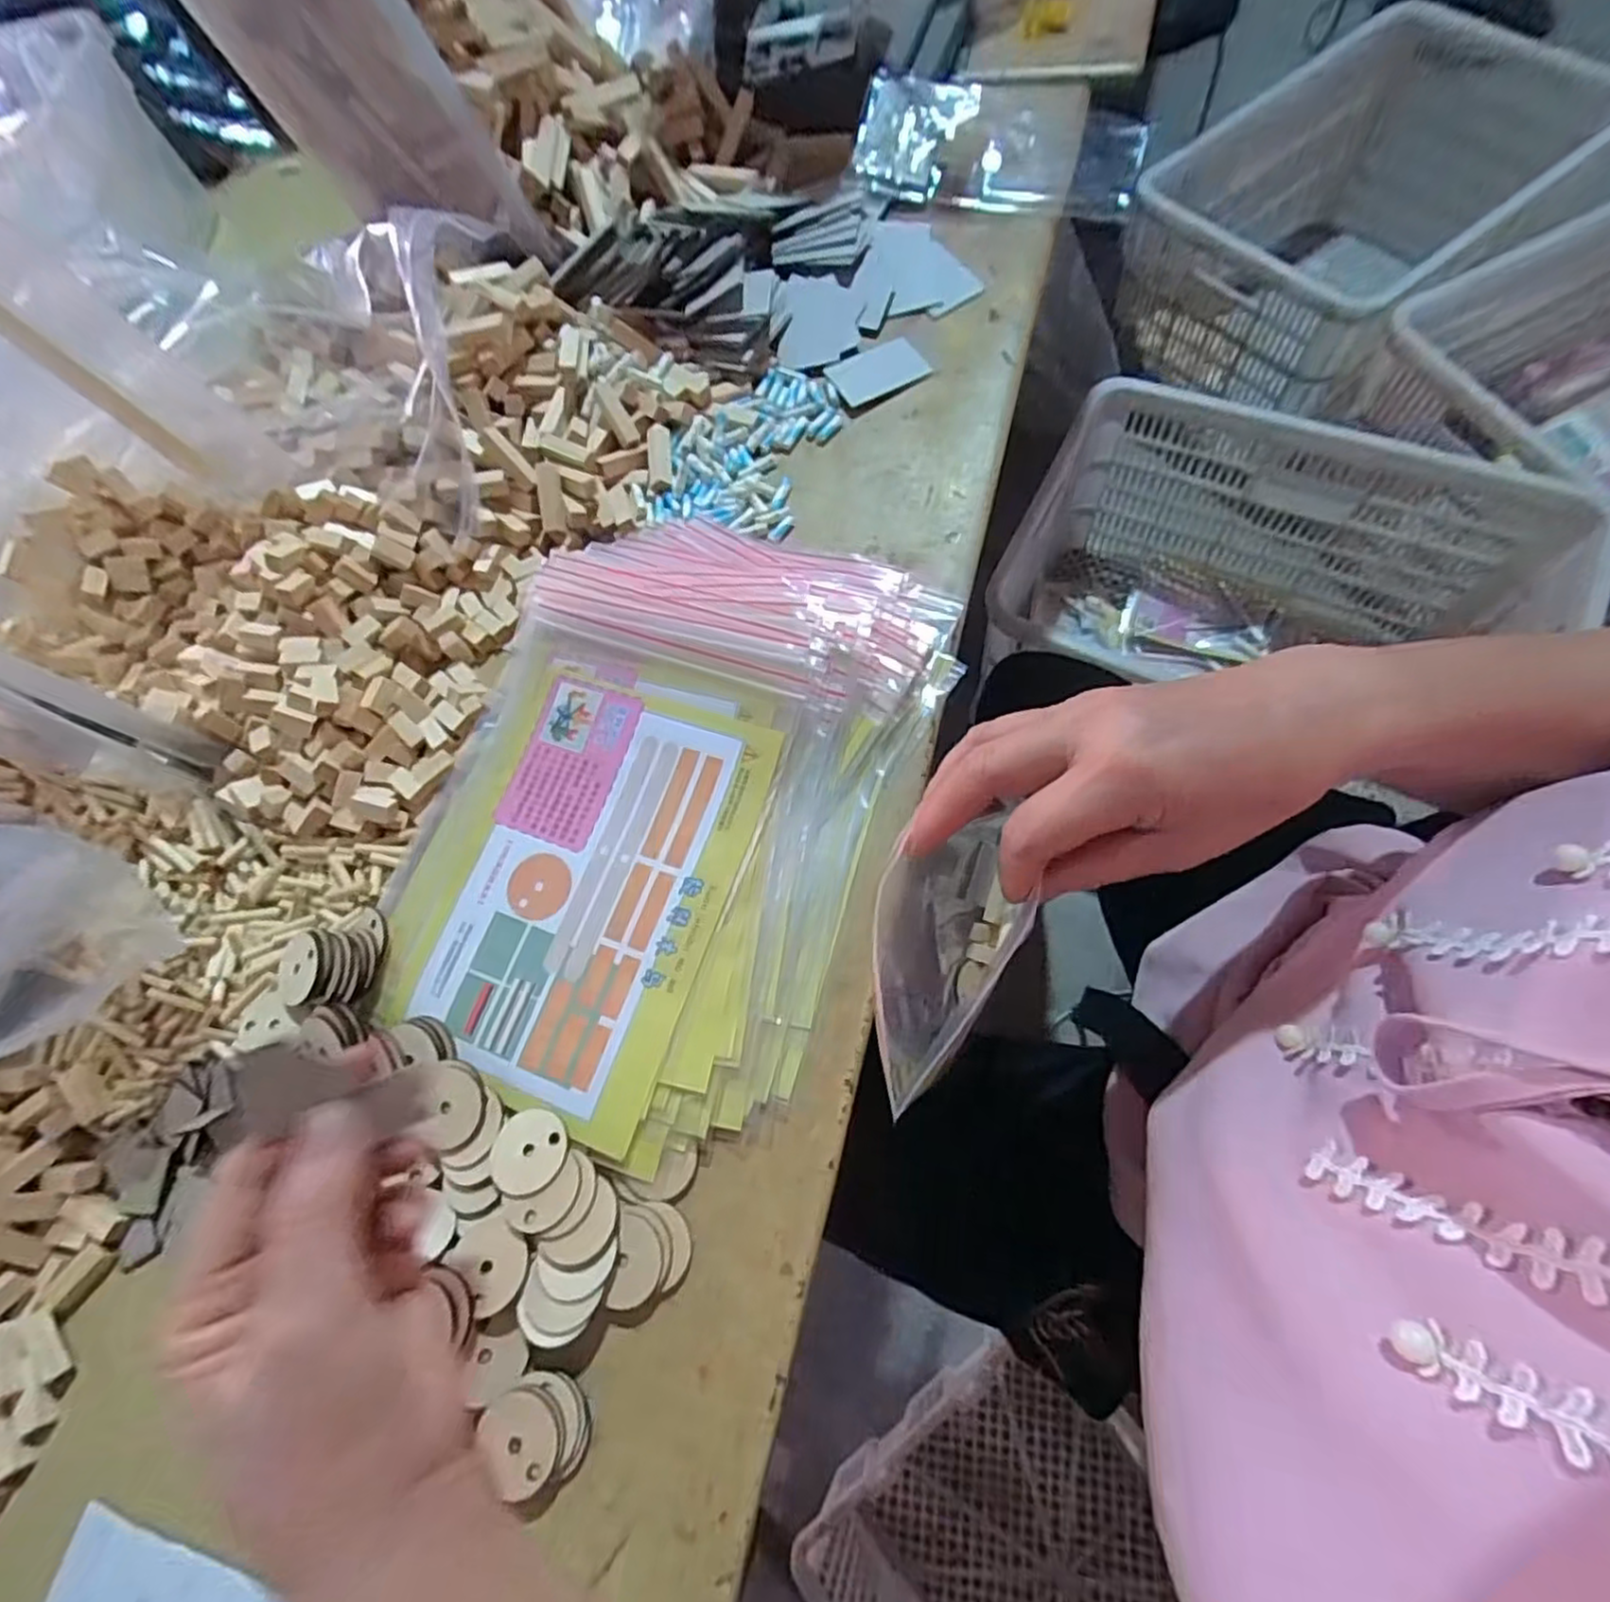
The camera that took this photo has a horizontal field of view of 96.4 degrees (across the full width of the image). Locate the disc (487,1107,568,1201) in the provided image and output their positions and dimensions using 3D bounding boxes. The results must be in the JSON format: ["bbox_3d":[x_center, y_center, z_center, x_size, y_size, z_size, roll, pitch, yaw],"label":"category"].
[{"bbox_3d":[-0.122,0.155,0.317,0.033,0.004,0.034,-2,58,3],"label":"disc"}]

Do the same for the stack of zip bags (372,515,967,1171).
[{"bbox_3d":[-0.073,-0.012,0.362,0.223,0.051,0.307,20,74,15],"label":"stack of zip bags"}]

